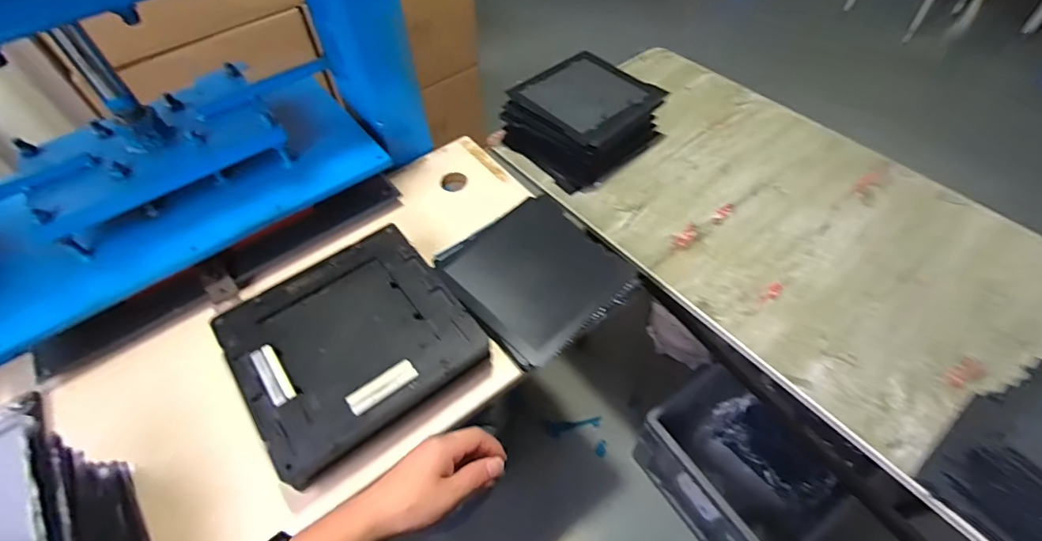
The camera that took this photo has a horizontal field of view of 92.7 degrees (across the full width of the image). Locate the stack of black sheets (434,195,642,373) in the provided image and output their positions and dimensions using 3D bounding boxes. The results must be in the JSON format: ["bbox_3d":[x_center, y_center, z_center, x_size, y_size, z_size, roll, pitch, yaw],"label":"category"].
[{"bbox_3d":[0.020,0.004,0.770,0.227,0.033,0.248,-32,58,-20],"label":"stack of black sheets"}]

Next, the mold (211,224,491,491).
[{"bbox_3d":[-0.231,0.094,0.685,0.285,0.063,0.266,-32,58,-20],"label":"mold"}]

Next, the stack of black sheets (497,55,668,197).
[{"bbox_3d":[0.122,-0.321,1.016,0.238,0.121,0.241,-38,60,-23],"label":"stack of black sheets"}]

